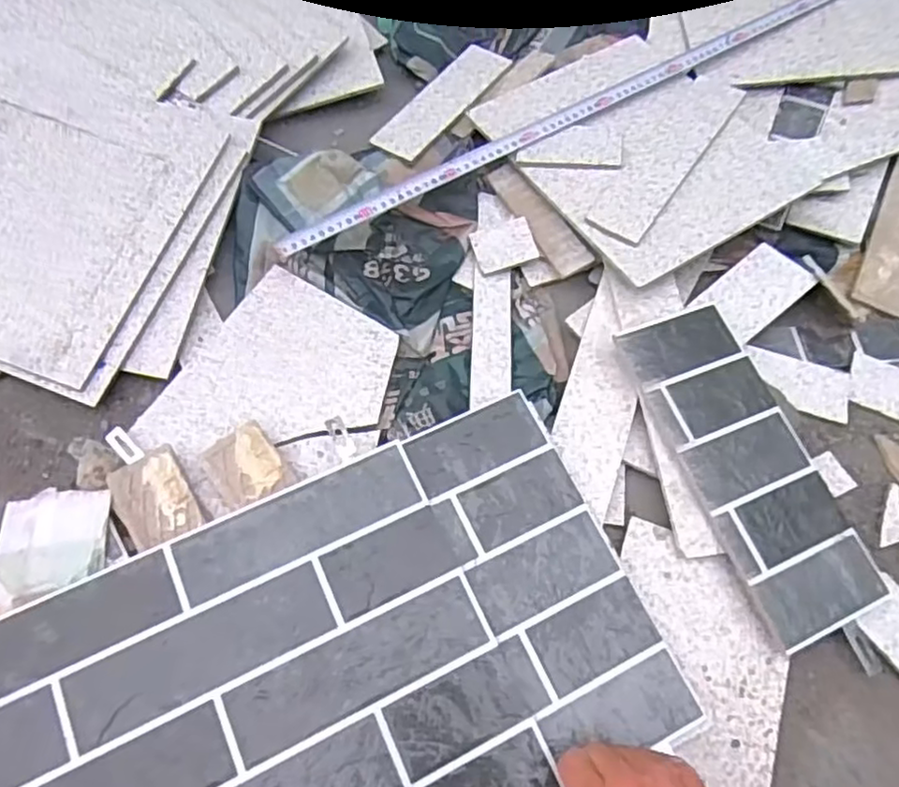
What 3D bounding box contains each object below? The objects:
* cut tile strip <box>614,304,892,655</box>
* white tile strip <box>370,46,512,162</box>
[{"bbox_3d":[0.273,0.060,0.607,0.126,0.009,0.297,-19,73,-17],"label":"cut tile strip"},{"bbox_3d":[-0.006,-0.353,0.809,0.067,0.010,0.199,40,73,15],"label":"white tile strip"}]

